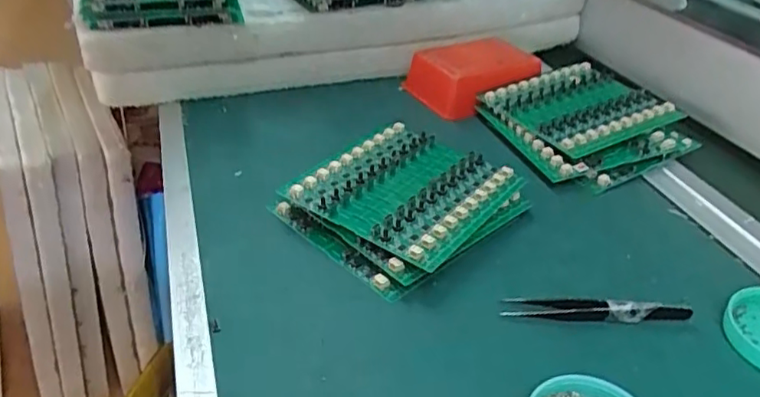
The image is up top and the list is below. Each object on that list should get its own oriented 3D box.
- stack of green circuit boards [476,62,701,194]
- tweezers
[{"bbox_3d":[0.194,-0.074,0.568,0.166,0.033,0.161,-16,39,-27],"label":"stack of green circuit boards"},{"bbox_3d":[0.136,0.070,0.374,0.116,0.011,0.014,4,34,1],"label":"tweezers"}]

